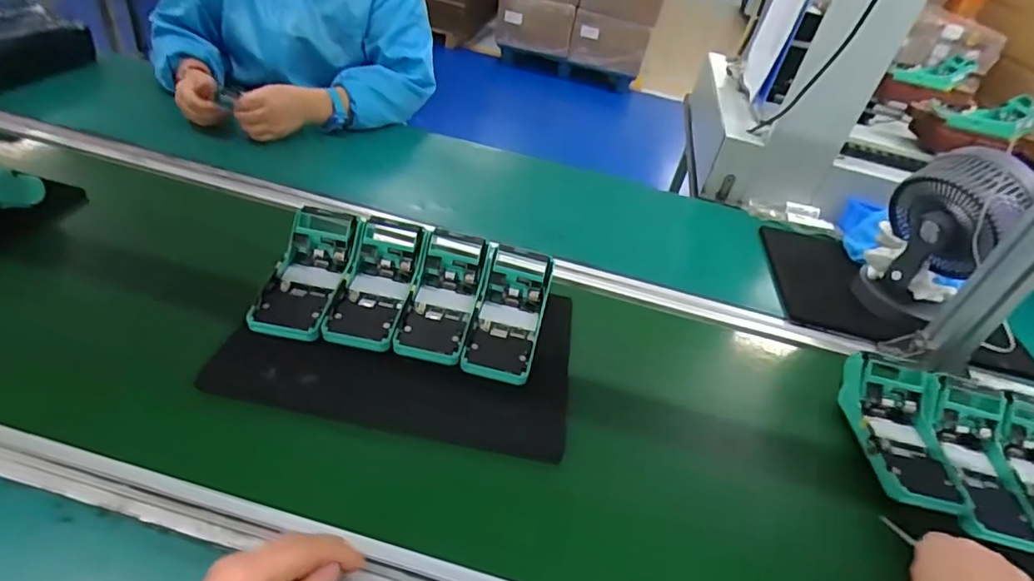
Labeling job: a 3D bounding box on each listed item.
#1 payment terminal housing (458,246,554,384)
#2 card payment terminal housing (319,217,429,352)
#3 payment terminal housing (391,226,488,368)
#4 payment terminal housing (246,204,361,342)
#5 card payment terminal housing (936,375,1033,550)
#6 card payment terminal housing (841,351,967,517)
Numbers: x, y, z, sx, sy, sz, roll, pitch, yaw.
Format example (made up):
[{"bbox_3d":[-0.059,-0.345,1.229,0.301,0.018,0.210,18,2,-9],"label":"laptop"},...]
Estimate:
[{"bbox_3d":[-0.010,0.023,0.641,0.080,0.051,0.172,9,37,5],"label":"payment terminal housing"},{"bbox_3d":[-0.163,-0.002,0.654,0.079,0.047,0.172,10,56,5],"label":"card payment terminal housing"},{"bbox_3d":[-0.087,0.013,0.653,0.077,0.048,0.177,9,54,4],"label":"payment terminal housing"},{"bbox_3d":[-0.245,-0.020,0.631,0.083,0.062,0.168,7,37,3],"label":"payment terminal housing"},{"bbox_3d":[0.485,0.170,0.584,0.076,0.067,0.181,11,38,8],"label":"card payment terminal housing"},{"bbox_3d":[0.409,0.144,0.595,0.087,0.046,0.189,12,38,9],"label":"card payment terminal housing"}]

